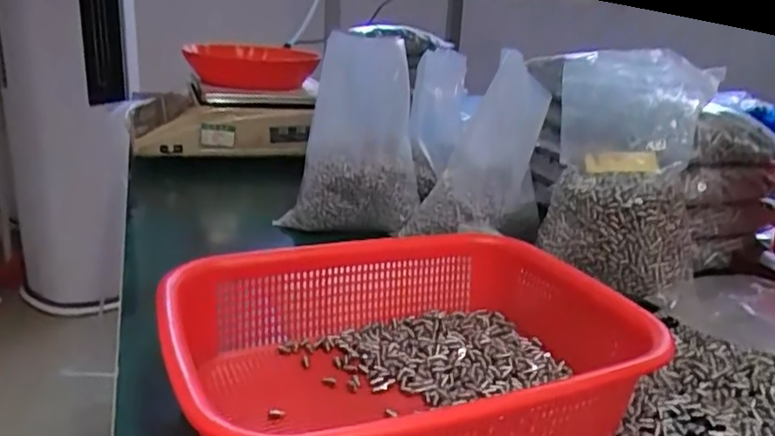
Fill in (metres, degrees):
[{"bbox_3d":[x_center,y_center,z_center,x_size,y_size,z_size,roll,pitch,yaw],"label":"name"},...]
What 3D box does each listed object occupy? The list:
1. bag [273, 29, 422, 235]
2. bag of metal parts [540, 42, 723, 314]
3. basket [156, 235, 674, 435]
[{"bbox_3d":[-0.038,-0.087,0.682,0.143,0.215,0.062,4,20,4],"label":"bag"},{"bbox_3d":[0.219,-0.042,0.571,0.131,0.209,0.115,10,21,19],"label":"bag of metal parts"},{"bbox_3d":[0.016,0.085,0.398,0.287,0.072,0.216,-7,22,-26],"label":"basket"}]

